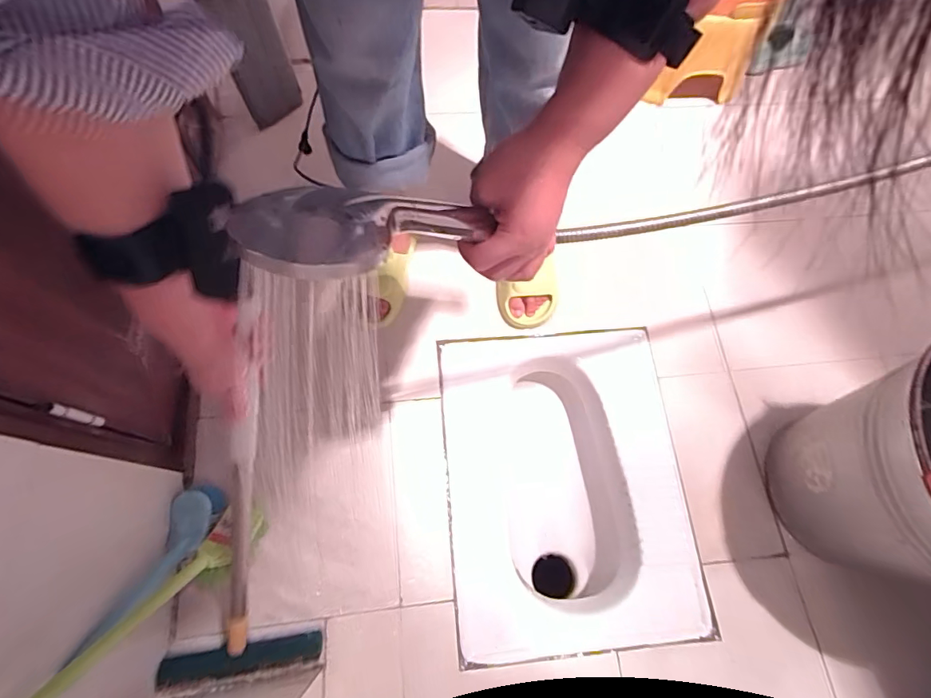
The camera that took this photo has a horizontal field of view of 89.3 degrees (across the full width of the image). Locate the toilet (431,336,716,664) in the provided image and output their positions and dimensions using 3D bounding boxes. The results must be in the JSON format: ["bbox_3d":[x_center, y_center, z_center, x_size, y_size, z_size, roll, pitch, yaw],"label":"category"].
[{"bbox_3d":[0.153,0.228,0.843,0.377,0.205,0.494,-3,72,-5],"label":"toilet"}]

